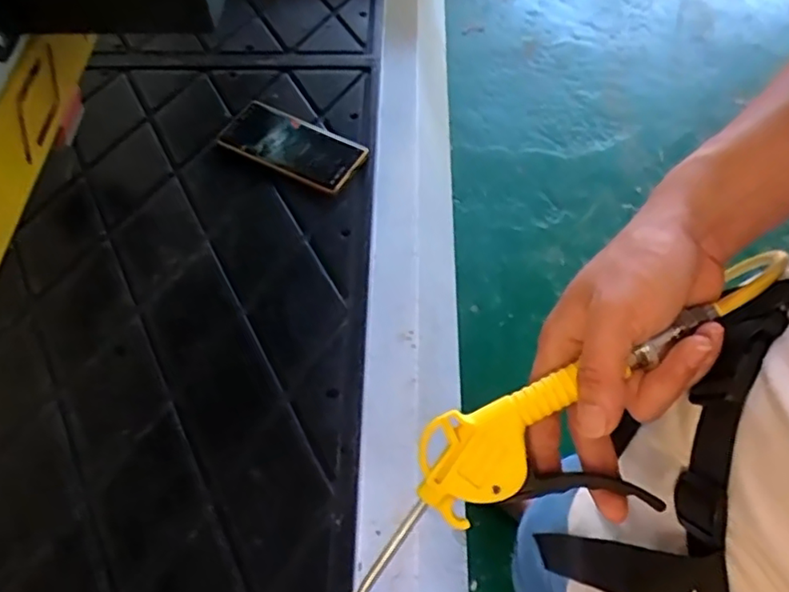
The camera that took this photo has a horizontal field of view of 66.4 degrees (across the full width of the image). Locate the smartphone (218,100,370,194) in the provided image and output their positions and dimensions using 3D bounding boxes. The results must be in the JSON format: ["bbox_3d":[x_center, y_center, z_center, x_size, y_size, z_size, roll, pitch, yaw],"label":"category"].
[{"bbox_3d":[-0.117,-0.173,0.683,0.162,0.014,0.079,27,63,13],"label":"smartphone"}]

